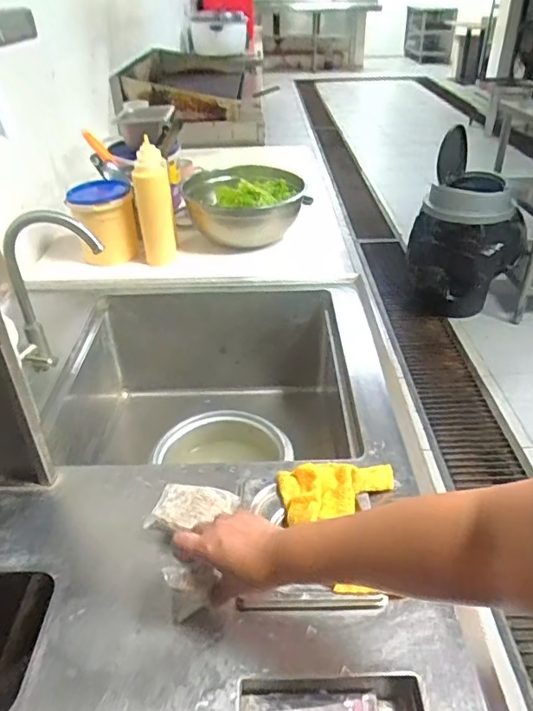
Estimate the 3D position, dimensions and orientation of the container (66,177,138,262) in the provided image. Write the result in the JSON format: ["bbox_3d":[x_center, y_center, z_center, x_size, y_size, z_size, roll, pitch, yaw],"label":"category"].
[{"bbox_3d":[-0.419,-0.339,1.384,0.152,0.191,0.156,-12,37,-14],"label":"container"}]

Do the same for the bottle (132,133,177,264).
[{"bbox_3d":[-0.275,-0.360,1.324,0.090,0.284,0.073,-9,36,-10],"label":"bottle"}]

